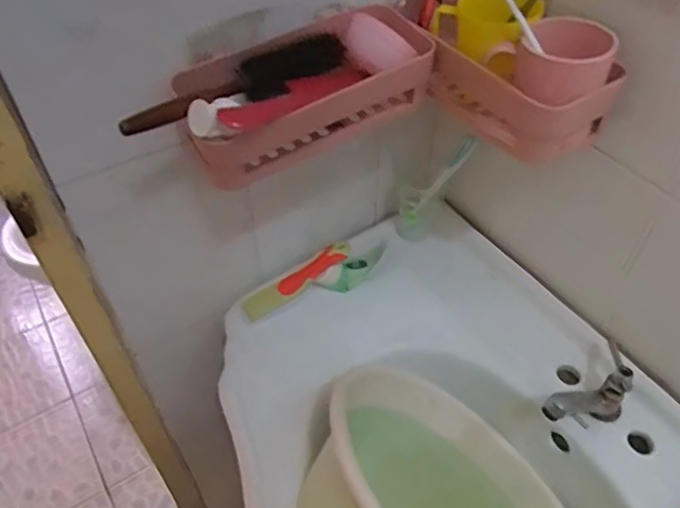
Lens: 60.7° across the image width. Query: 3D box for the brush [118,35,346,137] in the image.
[{"bbox_3d":[-0.089,-0.156,0.539,0.244,0.031,0.032,-35,56,-28],"label":"brush"}]

